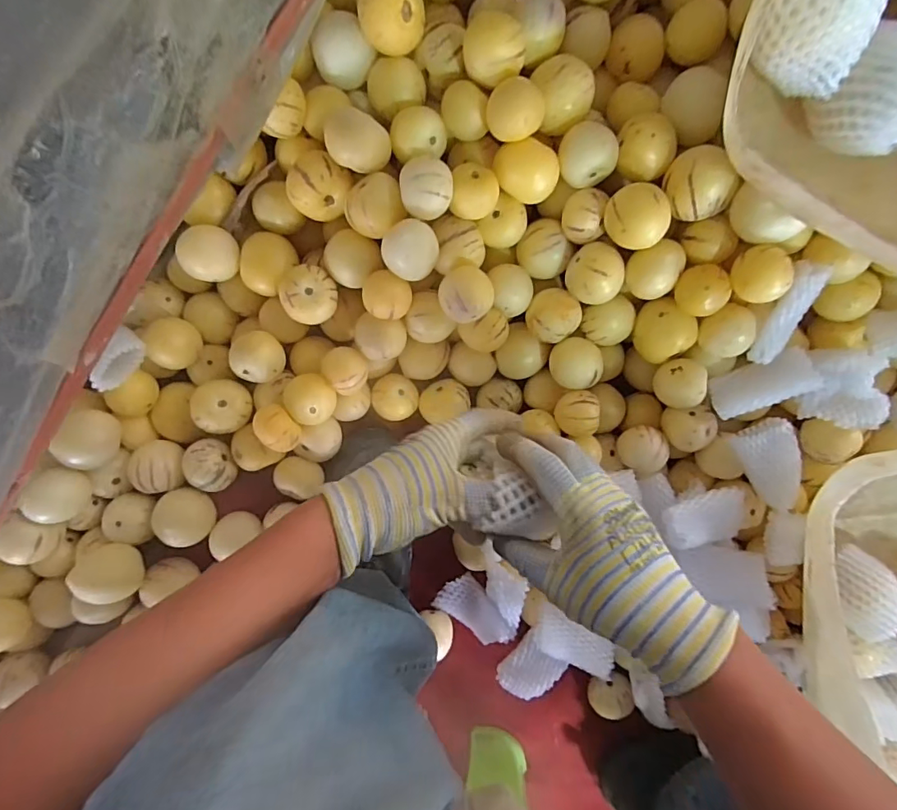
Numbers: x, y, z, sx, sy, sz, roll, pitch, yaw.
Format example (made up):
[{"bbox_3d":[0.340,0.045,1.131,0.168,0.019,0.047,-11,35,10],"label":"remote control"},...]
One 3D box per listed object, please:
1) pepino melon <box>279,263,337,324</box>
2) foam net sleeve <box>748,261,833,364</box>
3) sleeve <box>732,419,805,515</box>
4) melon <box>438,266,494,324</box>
[{"bbox_3d":[-0.128,-0.103,0.449,0.048,0.045,0.054,-28,98,0],"label":"pepino melon"},{"bbox_3d":[0.288,-0.077,0.415,0.031,0.022,0.087,10,124,-5],"label":"foam net sleeve"},{"bbox_3d":[0.312,0.057,0.459,0.045,0.018,0.089,-30,98,0],"label":"sleeve"},{"bbox_3d":[0.016,-0.099,0.436,0.048,0.046,0.049,1,97,-4],"label":"melon"}]

